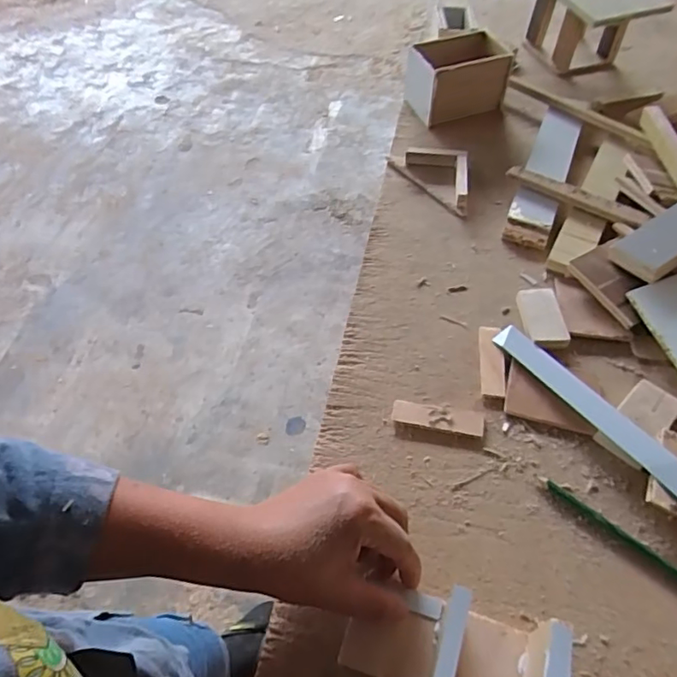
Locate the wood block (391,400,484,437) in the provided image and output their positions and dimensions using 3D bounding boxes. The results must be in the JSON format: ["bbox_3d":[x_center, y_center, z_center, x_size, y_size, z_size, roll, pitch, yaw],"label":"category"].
[{"bbox_3d":[0.082,0.066,0.448,0.074,0.007,0.023,6,54,9],"label":"wood block"}]

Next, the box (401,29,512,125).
[{"bbox_3d":[0.154,-0.346,0.718,0.122,0.076,0.083,-14,54,-7],"label":"box"}]

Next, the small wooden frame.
[{"bbox_3d":[0.119,-0.196,0.636,0.060,0.025,0.129,-31,57,-18],"label":"small wooden frame"}]

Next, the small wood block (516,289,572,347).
[{"bbox_3d":[0.190,-0.020,0.506,0.037,0.014,0.068,-4,53,2],"label":"small wood block"}]

